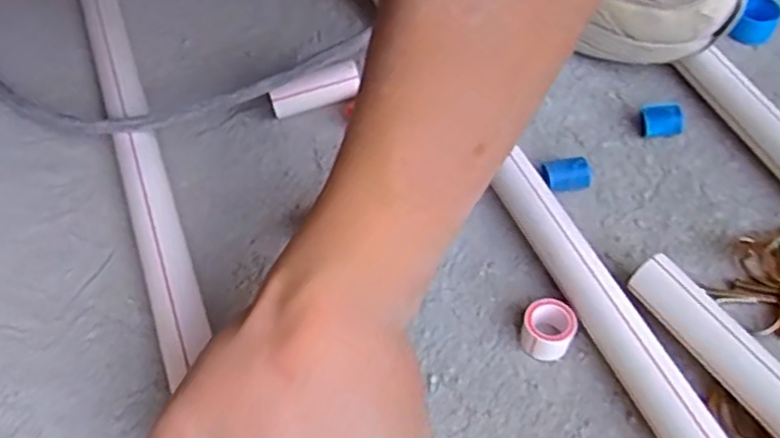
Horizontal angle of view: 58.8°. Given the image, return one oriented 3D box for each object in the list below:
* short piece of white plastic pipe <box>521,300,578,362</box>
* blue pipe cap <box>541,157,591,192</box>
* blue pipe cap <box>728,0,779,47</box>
[{"bbox_3d":[0.079,0.056,0.348,0.025,0.019,0.025,-1,55,2],"label":"short piece of white plastic pipe"},{"bbox_3d":[0.102,-0.026,0.405,0.029,0.017,0.014,-4,55,0],"label":"blue pipe cap"},{"bbox_3d":[0.244,-0.130,0.460,0.024,0.024,0.030,29,62,21],"label":"blue pipe cap"}]

